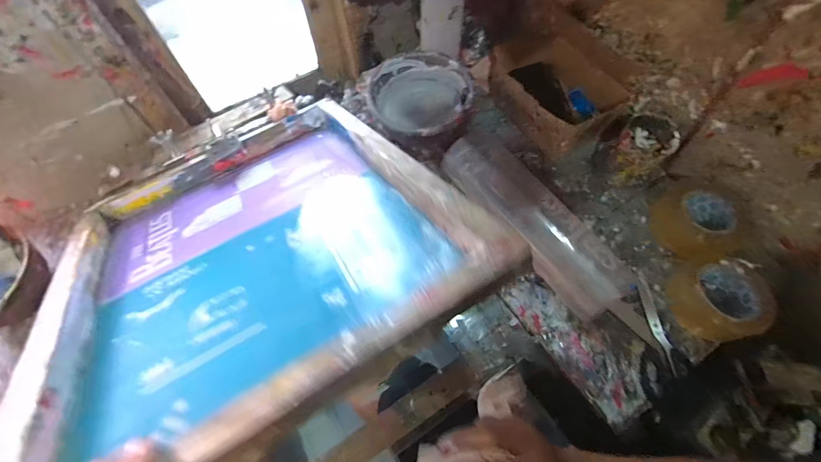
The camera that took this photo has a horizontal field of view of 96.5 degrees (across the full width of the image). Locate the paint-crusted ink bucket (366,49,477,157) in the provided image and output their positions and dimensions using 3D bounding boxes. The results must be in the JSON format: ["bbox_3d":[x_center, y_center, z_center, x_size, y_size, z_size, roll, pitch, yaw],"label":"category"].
[{"bbox_3d":[0.022,-0.244,0.709,0.212,0.085,0.193,31,68,17],"label":"paint-crusted ink bucket"}]

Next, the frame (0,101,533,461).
[{"bbox_3d":[-0.208,0.002,0.461,0.433,0.047,0.533,-30,42,-13],"label":"frame"}]

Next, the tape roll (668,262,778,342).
[{"bbox_3d":[0.451,0.098,0.532,0.098,0.072,0.107,-1,63,2],"label":"tape roll"}]

